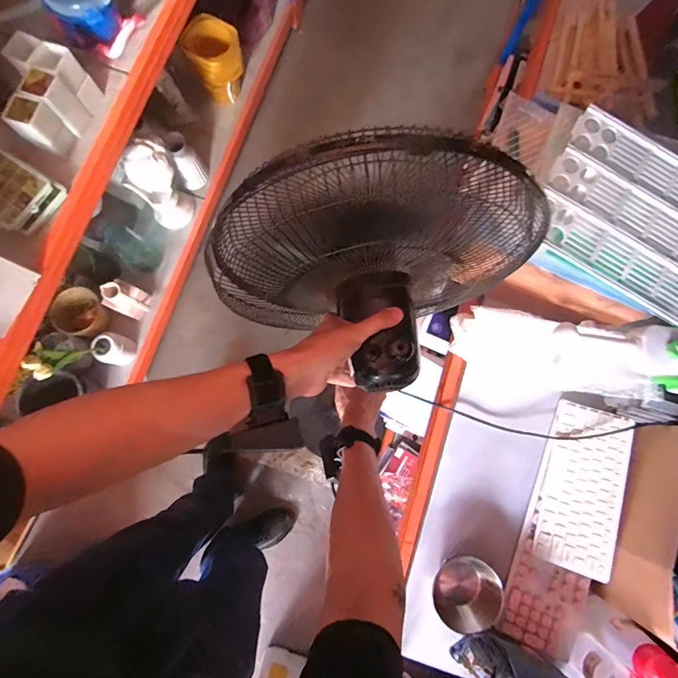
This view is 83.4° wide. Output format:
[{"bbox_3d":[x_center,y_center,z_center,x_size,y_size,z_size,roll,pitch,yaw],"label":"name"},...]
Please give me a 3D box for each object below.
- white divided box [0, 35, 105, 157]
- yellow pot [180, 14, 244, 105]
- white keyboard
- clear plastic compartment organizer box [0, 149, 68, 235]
[{"bbox_3d":[-0.610,-0.490,0.783,0.124,0.122,0.184,23,80,3],"label":"white divided box"},{"bbox_3d":[-0.419,-0.960,1.316,0.177,0.198,0.161,0,80,-1],"label":"yellow pot"},{"bbox_3d":[0.446,0.269,0.696,0.123,0.017,0.287,13,78,25],"label":"white keyboard"},{"bbox_3d":[-0.677,-0.304,0.774,0.182,0.052,0.127,33,81,4],"label":"clear plastic compartment organizer box"}]

